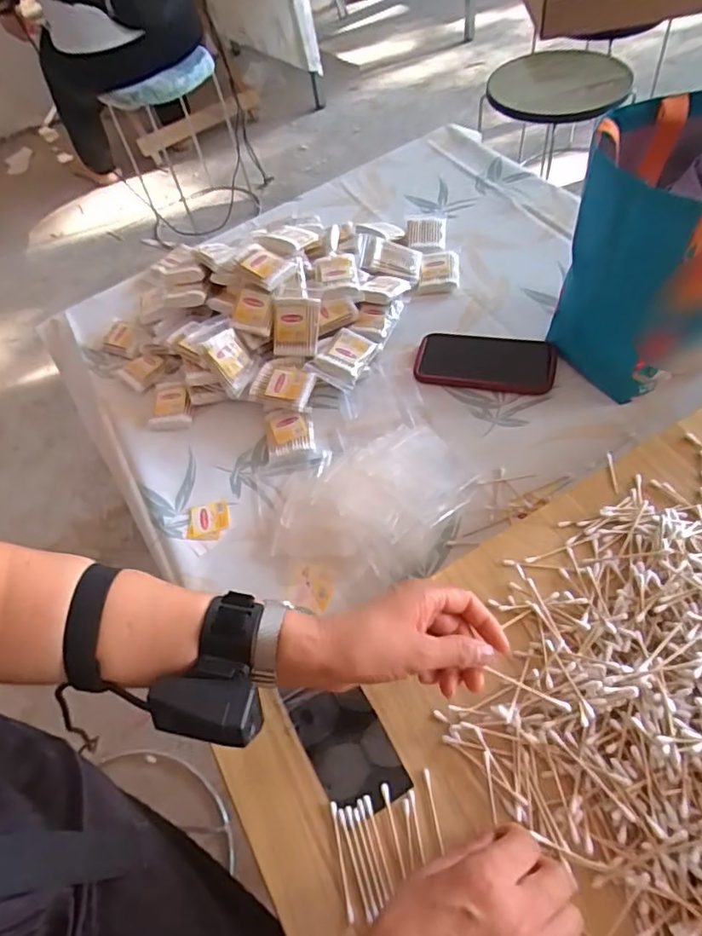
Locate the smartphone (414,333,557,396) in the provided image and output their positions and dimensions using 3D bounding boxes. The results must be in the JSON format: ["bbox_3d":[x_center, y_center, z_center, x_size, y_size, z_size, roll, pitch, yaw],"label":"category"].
[{"bbox_3d":[0.171,-0.135,0.724,0.170,0.018,0.087,8,59,15],"label":"smartphone"}]

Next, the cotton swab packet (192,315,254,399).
[{"bbox_3d":[-0.155,-0.142,0.722,0.057,0.021,0.099,-35,93,-24],"label":"cotton swab packet"}]

